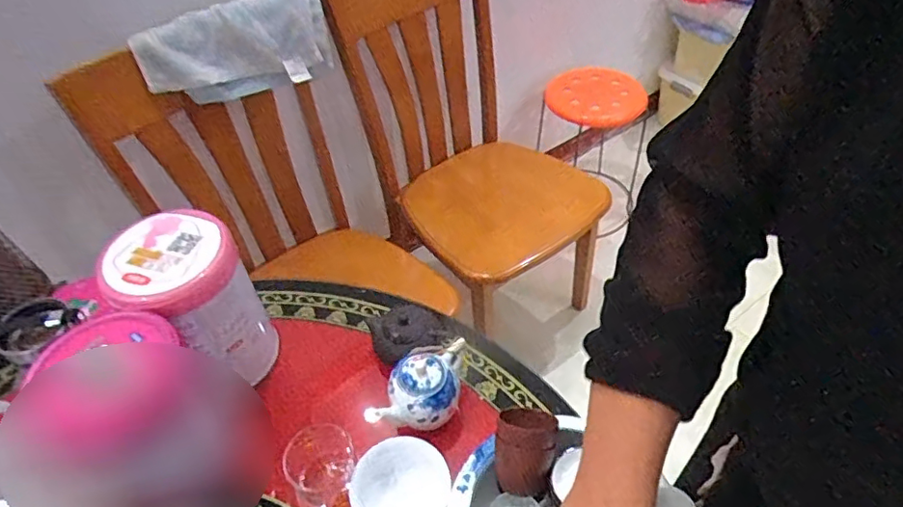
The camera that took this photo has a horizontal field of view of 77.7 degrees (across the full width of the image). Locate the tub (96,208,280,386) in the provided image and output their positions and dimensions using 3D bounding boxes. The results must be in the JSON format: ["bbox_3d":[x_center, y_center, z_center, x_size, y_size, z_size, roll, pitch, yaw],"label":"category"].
[{"bbox_3d":[-0.271,0.057,0.607,0.113,0.179,0.122,-2,47,3],"label":"tub"}]

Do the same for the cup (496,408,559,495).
[{"bbox_3d":[0.073,0.175,0.516,0.051,0.072,0.052,3,15,-1],"label":"cup"}]

